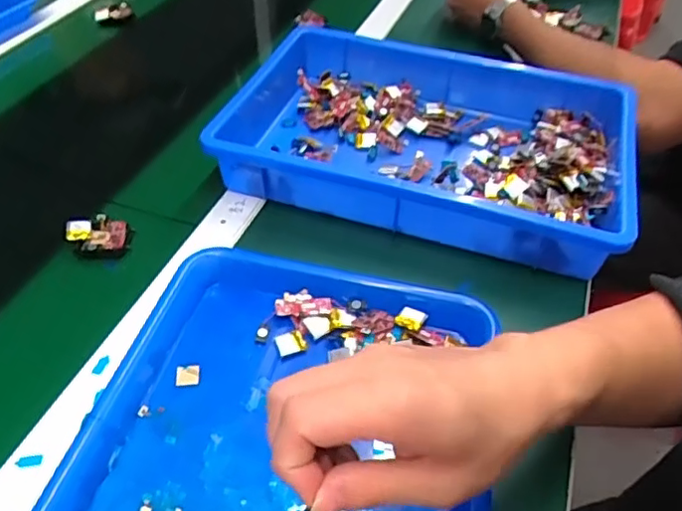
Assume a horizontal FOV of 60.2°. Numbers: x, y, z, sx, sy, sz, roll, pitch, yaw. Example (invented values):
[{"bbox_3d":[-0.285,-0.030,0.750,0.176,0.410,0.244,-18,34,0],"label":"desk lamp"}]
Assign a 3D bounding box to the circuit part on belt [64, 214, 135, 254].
[{"bbox_3d":[-0.214,-0.017,0.522,0.056,0.016,0.034,4,63,-4],"label":"circuit part on belt"}]

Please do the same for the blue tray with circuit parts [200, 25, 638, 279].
[{"bbox_3d":[0.077,-0.124,0.594,0.388,0.059,0.250,15,48,12],"label":"blue tray with circuit parts"}]

